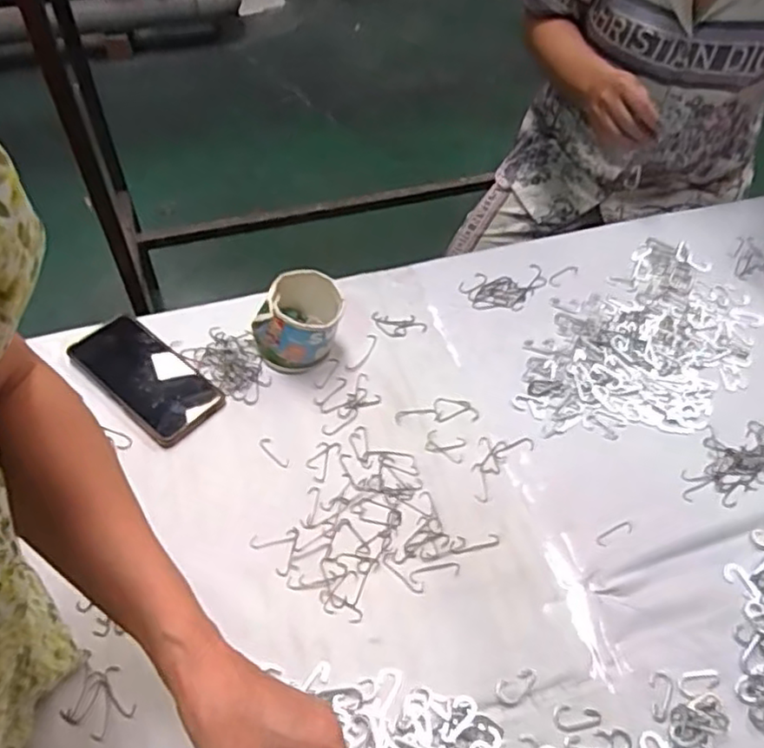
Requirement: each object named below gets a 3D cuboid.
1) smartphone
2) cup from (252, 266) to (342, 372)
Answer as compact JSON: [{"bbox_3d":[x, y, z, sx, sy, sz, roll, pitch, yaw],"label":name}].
[{"bbox_3d":[-0.248,0.004,0.672,0.173,0.006,0.081,34,57,21],"label":"smartphone"},{"bbox_3d":[-0.089,-0.053,0.676,0.089,0.076,0.078,5,52,-1],"label":"cup"}]

